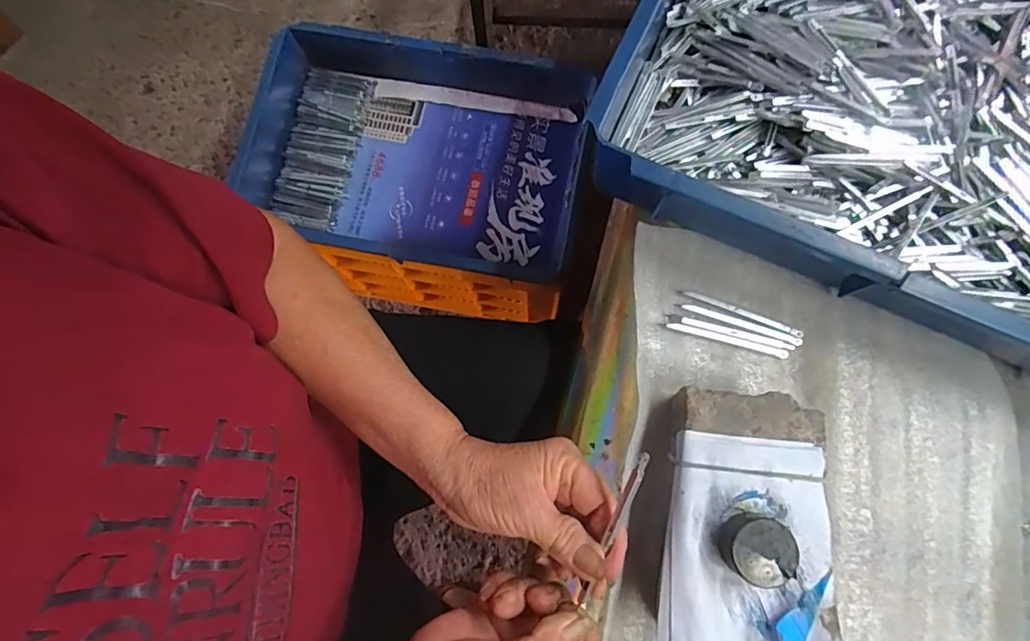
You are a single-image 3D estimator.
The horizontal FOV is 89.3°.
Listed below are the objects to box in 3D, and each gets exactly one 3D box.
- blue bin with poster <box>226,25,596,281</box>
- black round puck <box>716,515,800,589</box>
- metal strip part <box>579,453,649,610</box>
[{"bbox_3d":[-0.134,-0.215,0.694,0.431,0.088,0.278,7,78,3],"label":"blue bin with poster"},{"bbox_3d":[0.144,0.135,0.307,0.037,0.017,0.036,0,77,1],"label":"black round puck"},{"bbox_3d":[0.052,0.109,0.273,0.005,0.004,0.089,20,102,6],"label":"metal strip part"}]

